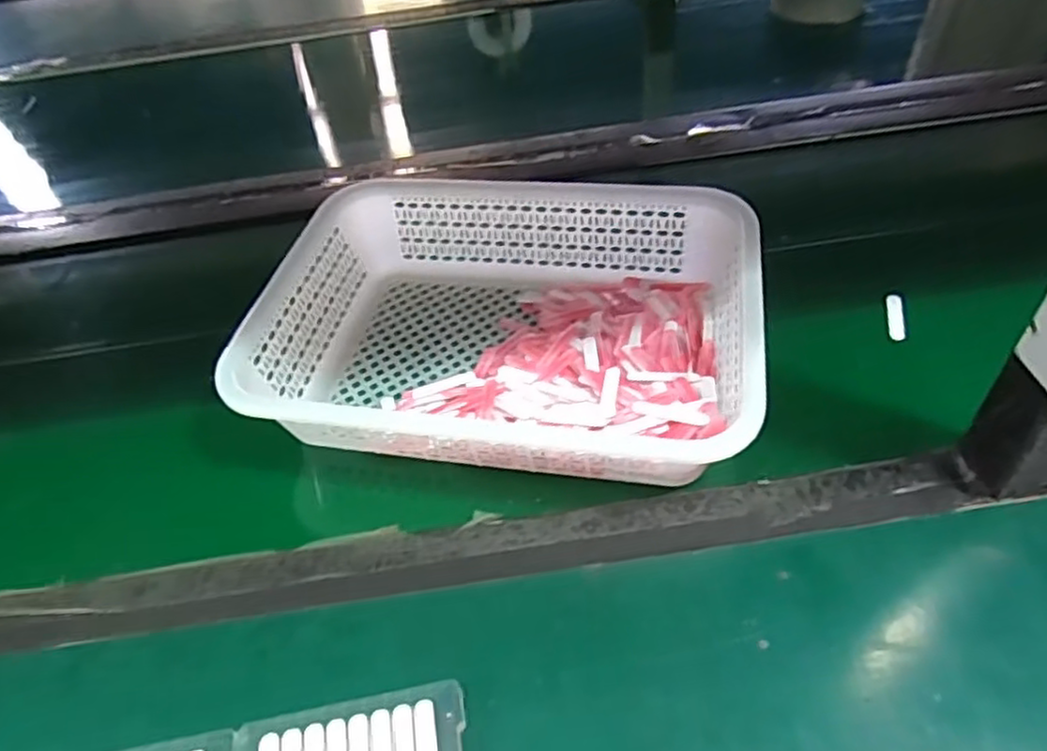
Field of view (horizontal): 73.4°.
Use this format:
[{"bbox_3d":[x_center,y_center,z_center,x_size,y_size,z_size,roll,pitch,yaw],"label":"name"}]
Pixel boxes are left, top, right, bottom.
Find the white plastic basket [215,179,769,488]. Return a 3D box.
[{"bbox_3d":[-0.012,-0.039,0.536,0.358,0.079,0.253,4,48,11],"label":"white plastic basket"}]

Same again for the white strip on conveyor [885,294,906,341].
[{"bbox_3d":[0.296,-0.047,0.559,0.012,0.004,0.050,-18,41,36],"label":"white strip on conveyor"}]

